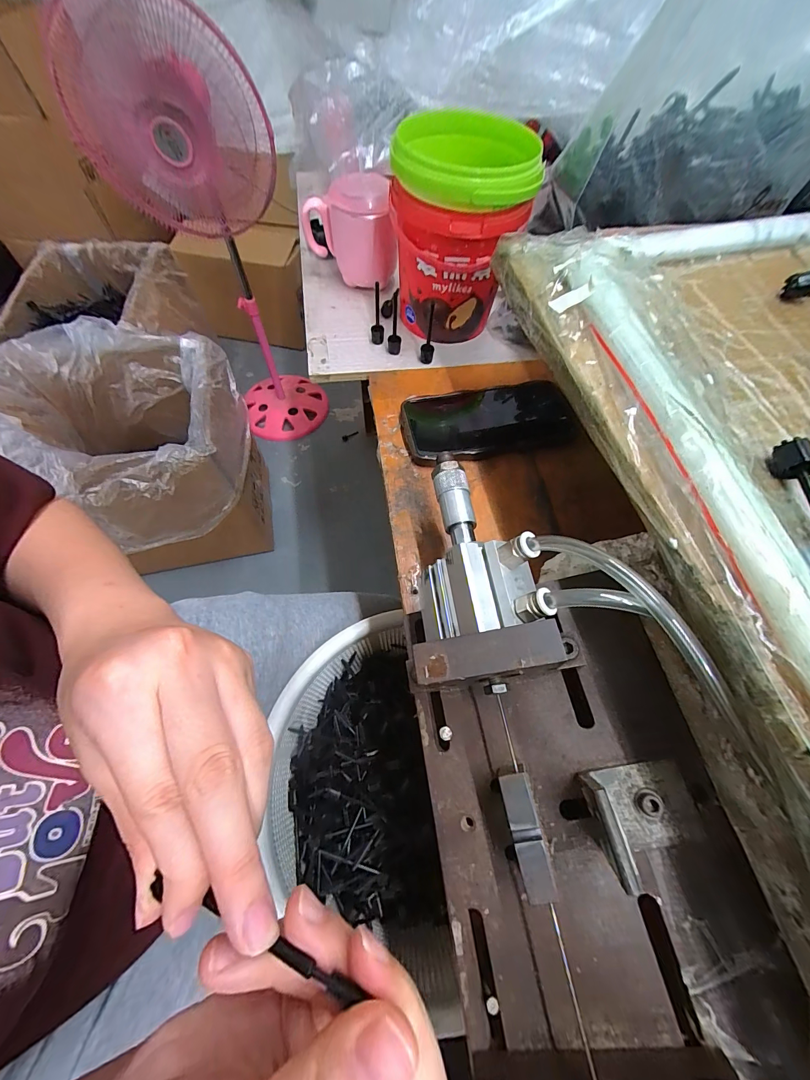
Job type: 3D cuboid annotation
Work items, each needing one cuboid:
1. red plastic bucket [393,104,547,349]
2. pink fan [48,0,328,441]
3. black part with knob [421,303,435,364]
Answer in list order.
[{"bbox_3d":[0.049,-0.311,0.384,0.125,0.150,0.134,-2,64,-4],"label":"red plastic bucket"},{"bbox_3d":[-0.434,-0.645,0.944,0.324,0.865,0.280,-30,69,-16],"label":"pink fan"},{"bbox_3d":[0.026,-0.221,0.396,0.014,0.058,0.022,7,63,0],"label":"black part with knob"}]

